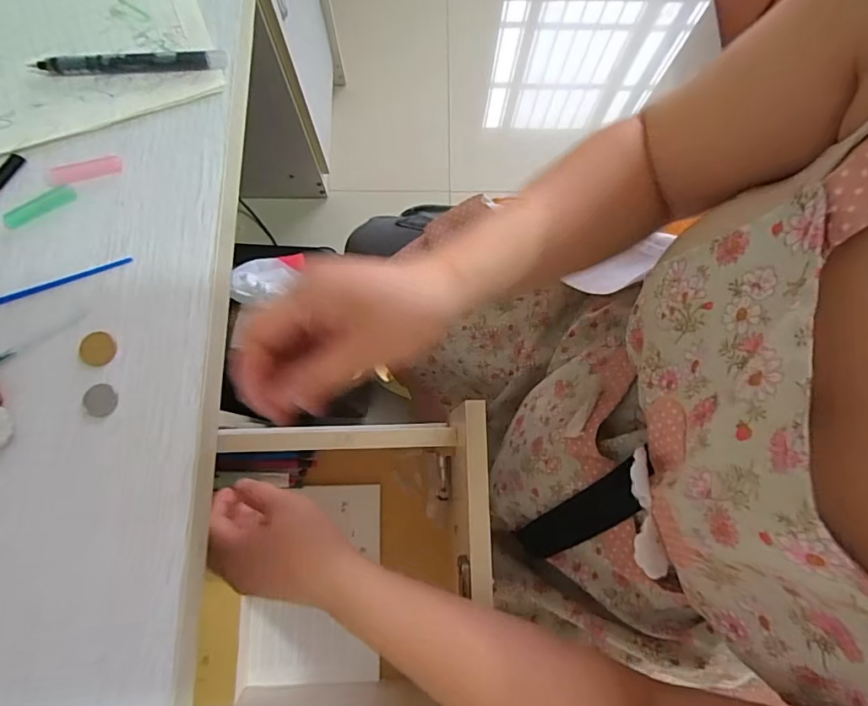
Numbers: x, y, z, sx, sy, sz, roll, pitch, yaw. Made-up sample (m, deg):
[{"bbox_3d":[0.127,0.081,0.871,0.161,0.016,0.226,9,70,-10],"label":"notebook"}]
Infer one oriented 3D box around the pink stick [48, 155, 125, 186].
[{"bbox_3d":[-0.216,-0.113,0.305,0.043,0.005,0.013,-17,79,-4],"label":"pink stick"}]

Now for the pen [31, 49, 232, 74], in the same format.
[{"bbox_3d":[-0.195,-0.189,0.319,0.119,0.007,0.012,-3,78,-2],"label":"pen"}]

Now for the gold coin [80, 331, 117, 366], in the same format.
[{"bbox_3d":[-0.193,-0.002,0.282,0.019,0.004,0.019,0,78,-1],"label":"gold coin"}]

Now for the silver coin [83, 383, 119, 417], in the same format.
[{"bbox_3d":[-0.188,0.026,0.275,0.017,0.004,0.018,0,78,-1],"label":"silver coin"}]

